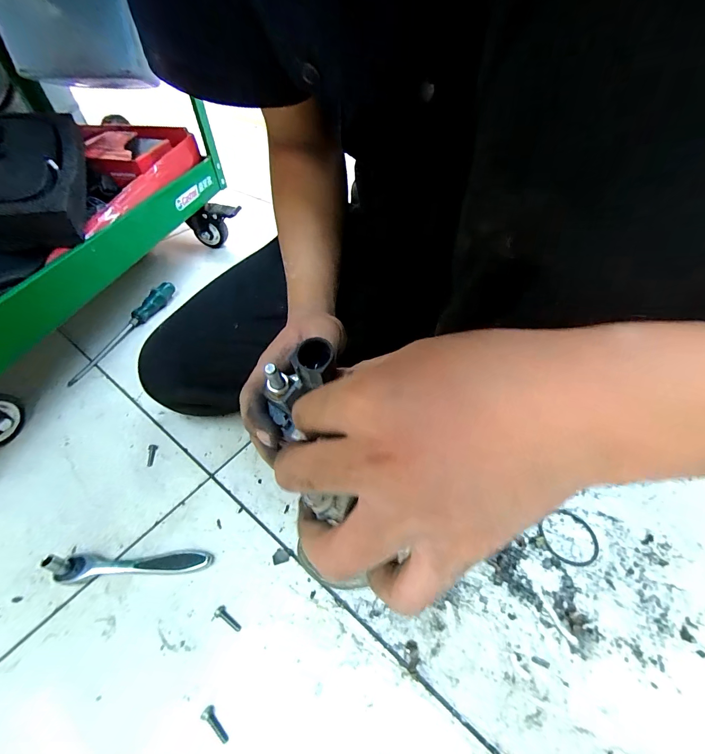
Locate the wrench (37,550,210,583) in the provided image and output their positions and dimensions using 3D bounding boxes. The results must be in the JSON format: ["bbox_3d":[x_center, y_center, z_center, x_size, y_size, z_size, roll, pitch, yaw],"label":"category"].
[{"bbox_3d":[-0.219,0.182,0.332,0.141,0.043,0.022,-4,49,-3],"label":"wrench"}]

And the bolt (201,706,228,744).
[{"bbox_3d":[-0.109,0.278,0.269,0.027,0.009,0.009,31,56,25],"label":"bolt"}]

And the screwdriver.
[{"bbox_3d":[-0.401,-0.090,0.594,0.025,0.034,0.252,16,51,14],"label":"screwdriver"}]

